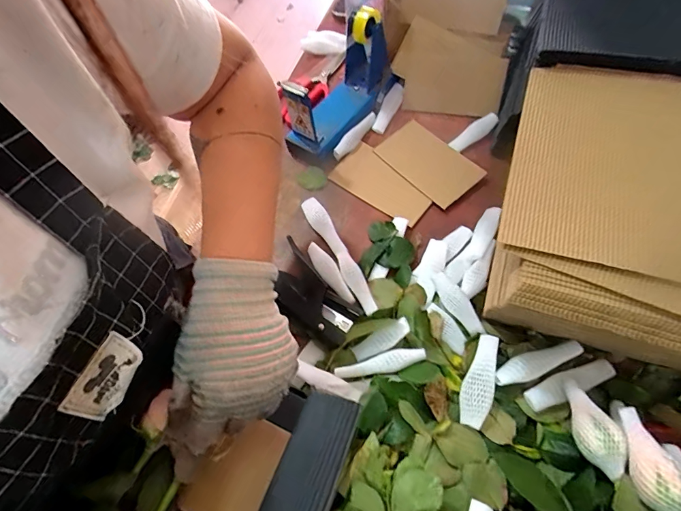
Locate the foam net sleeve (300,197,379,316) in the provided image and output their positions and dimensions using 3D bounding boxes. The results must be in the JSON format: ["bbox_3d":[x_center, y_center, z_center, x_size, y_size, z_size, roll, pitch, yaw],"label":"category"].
[{"bbox_3d":[-0.001,-0.006,0.460,0.023,0.013,0.173,-27,63,-9],"label":"foam net sleeve"}]

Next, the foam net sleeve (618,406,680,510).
[{"bbox_3d":[0.229,0.155,0.285,0.031,0.025,0.078,-8,62,1],"label":"foam net sleeve"}]

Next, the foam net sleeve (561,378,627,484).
[{"bbox_3d":[0.207,0.139,0.320,0.031,0.027,0.079,-2,39,2],"label":"foam net sleeve"}]

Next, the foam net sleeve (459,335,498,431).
[{"bbox_3d":[0.134,0.120,0.371,0.029,0.010,0.087,16,73,14],"label":"foam net sleeve"}]

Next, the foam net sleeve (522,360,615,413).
[{"bbox_3d":[0.220,0.124,0.371,0.088,0.019,0.021,-22,62,-6],"label":"foam net sleeve"}]

